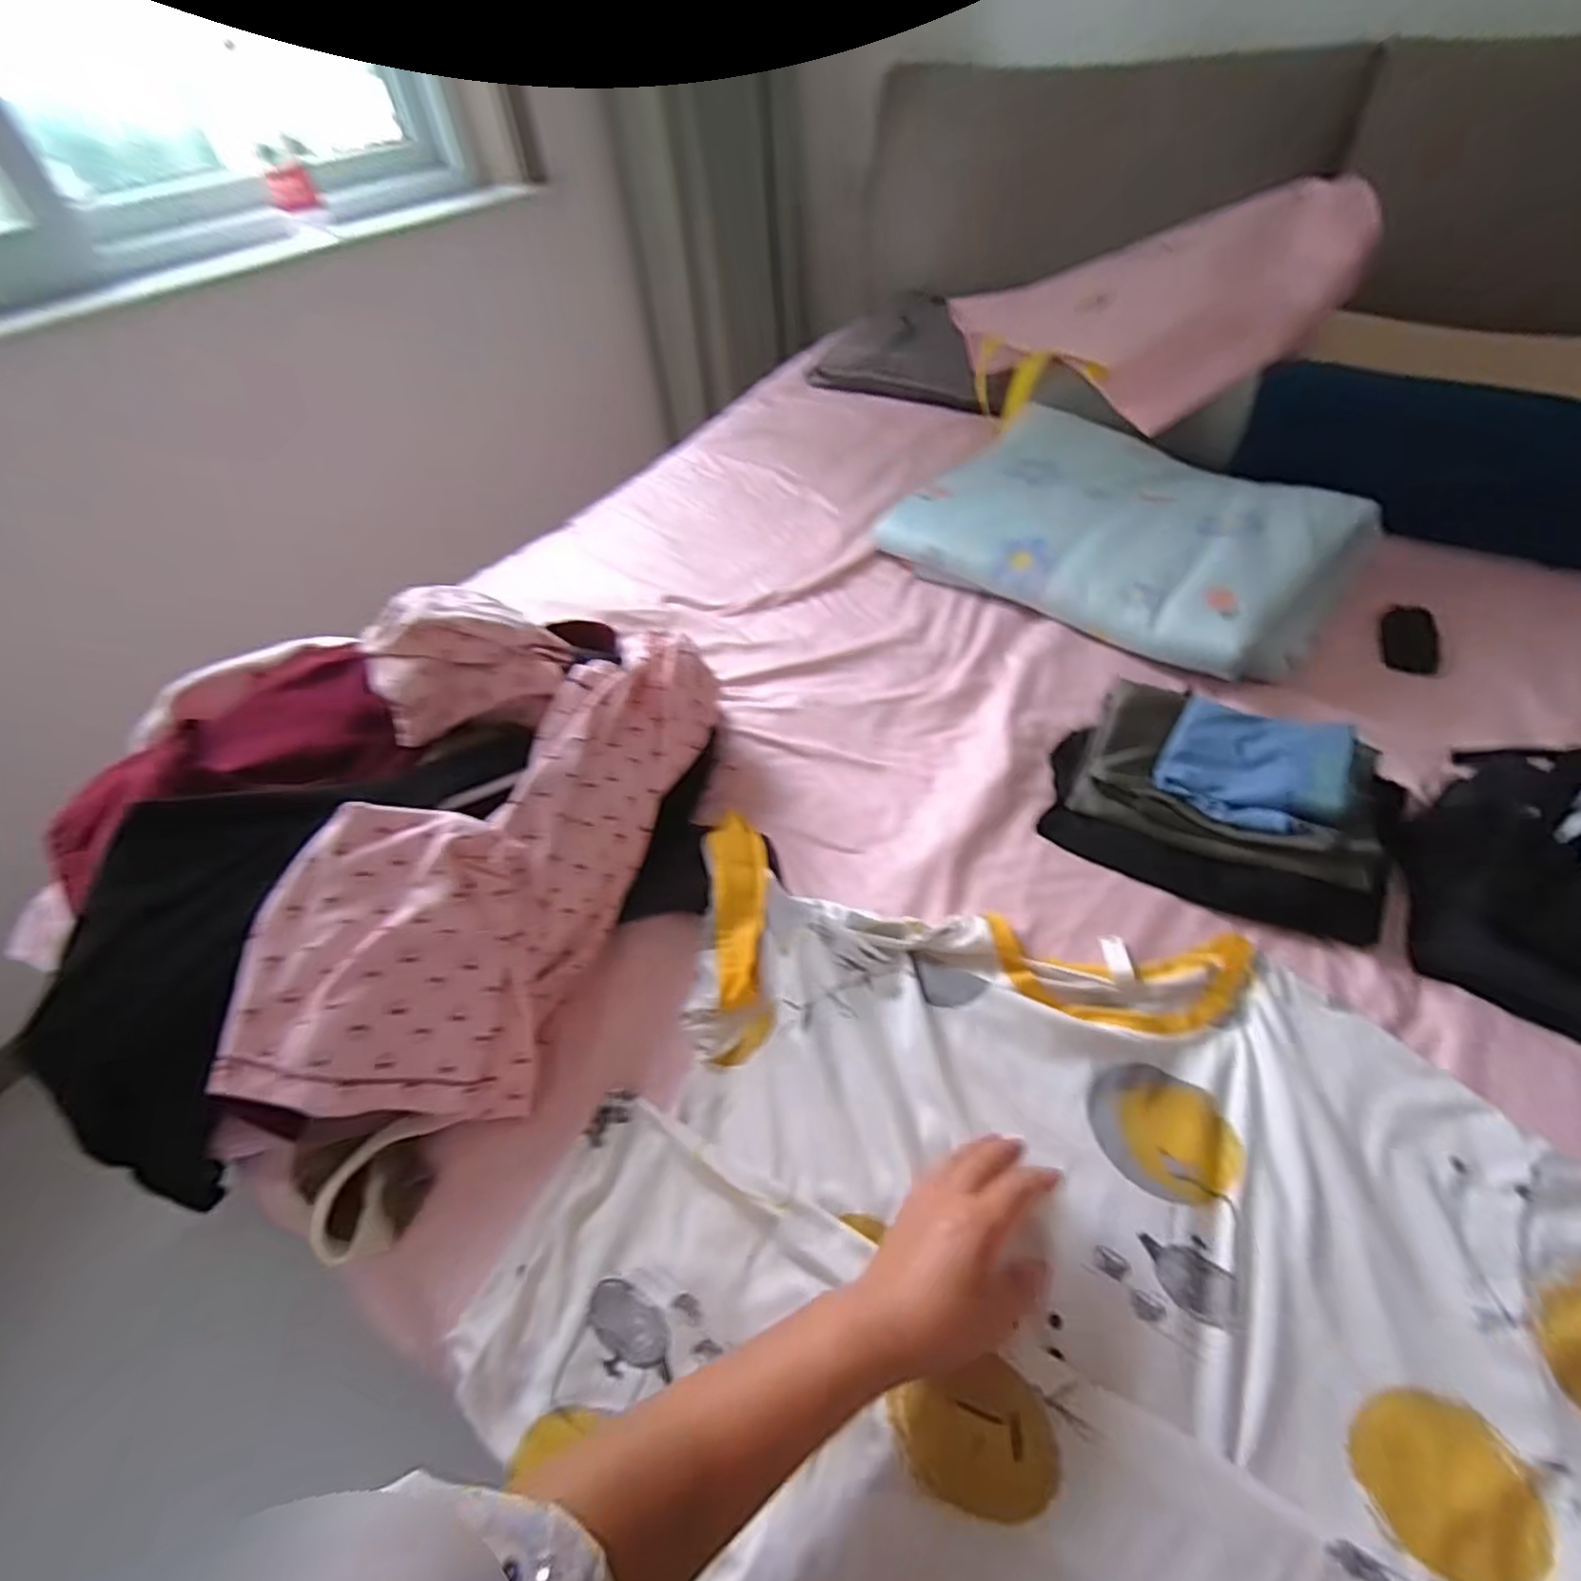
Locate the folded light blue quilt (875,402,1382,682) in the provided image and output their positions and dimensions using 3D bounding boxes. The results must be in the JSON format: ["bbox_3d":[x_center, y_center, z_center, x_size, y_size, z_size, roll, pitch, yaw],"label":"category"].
[{"bbox_3d":[0.422,-0.342,0.930,0.344,0.095,0.510,-37,54,-24],"label":"folded light blue quilt"}]

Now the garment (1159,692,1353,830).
[{"bbox_3d":[0.416,-0.028,0.635,0.142,0.027,0.132,27,56,25],"label":"garment"}]

